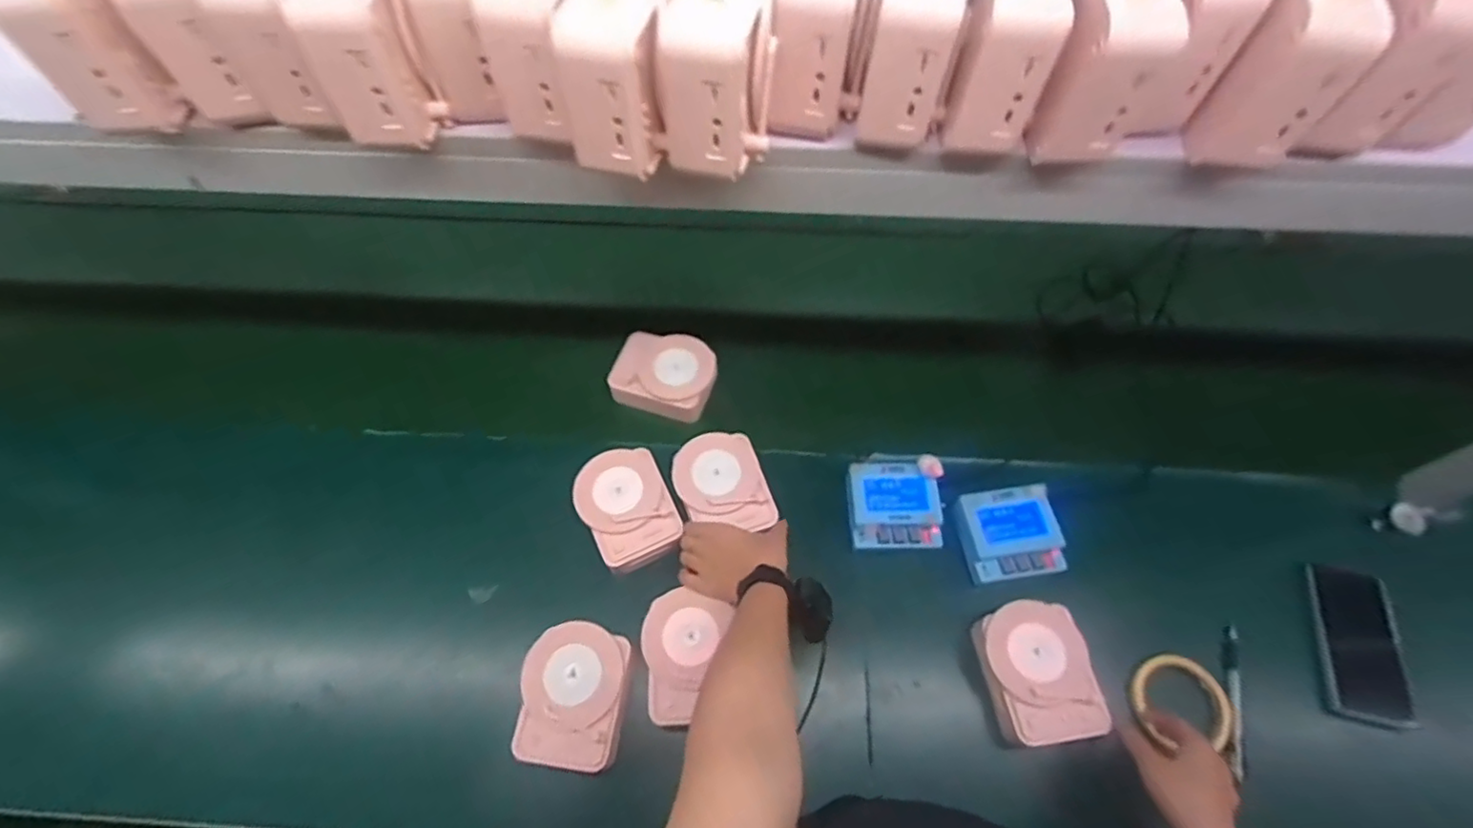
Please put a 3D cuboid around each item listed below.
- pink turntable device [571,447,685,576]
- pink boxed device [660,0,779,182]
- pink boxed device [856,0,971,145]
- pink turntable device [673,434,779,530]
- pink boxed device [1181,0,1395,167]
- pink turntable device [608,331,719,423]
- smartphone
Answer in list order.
[{"bbox_3d":[-0.128,0.109,0.732,0.105,0.045,0.132,-24,63,-11],"label":"pink turntable device"},{"bbox_3d":[-0.006,-0.211,0.374,0.060,0.096,0.097,7,62,5],"label":"pink boxed device"},{"bbox_3d":[0.110,-0.234,0.386,0.053,0.095,0.097,10,62,7],"label":"pink boxed device"},{"bbox_3d":[-0.018,0.080,0.736,0.101,0.022,0.122,-19,63,-9],"label":"pink turntable device"},{"bbox_3d":[0.326,-0.223,0.375,0.063,0.095,0.112,16,63,10],"label":"pink boxed device"},{"bbox_3d":[-0.096,-0.055,0.843,0.128,0.040,0.105,14,63,9],"label":"pink turntable device"},{"bbox_3d":[0.692,0.254,0.693,0.085,0.012,0.162,9,62,6],"label":"smartphone"}]

